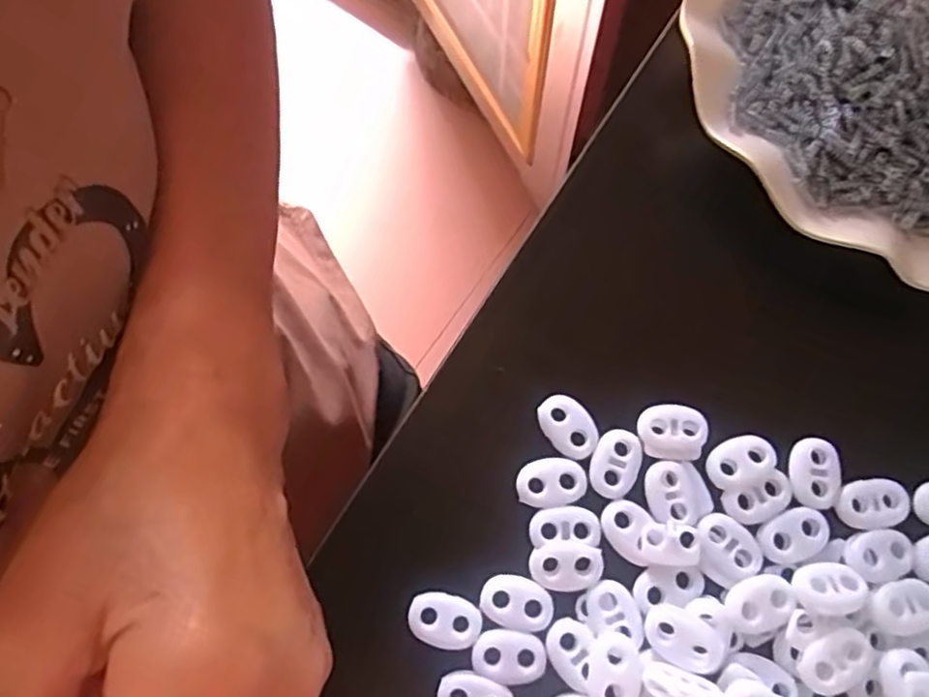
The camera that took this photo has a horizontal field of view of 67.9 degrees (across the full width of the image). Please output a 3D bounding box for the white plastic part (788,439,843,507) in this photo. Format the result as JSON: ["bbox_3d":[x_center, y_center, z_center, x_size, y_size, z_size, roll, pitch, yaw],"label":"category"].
[{"bbox_3d":[0.114,0.040,0.224,0.015,0.004,0.022,-2,73,0],"label":"white plastic part"}]

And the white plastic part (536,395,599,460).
[{"bbox_3d":[0.035,0.026,0.229,0.016,0.004,0.022,-37,76,-10],"label":"white plastic part"}]

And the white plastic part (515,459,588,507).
[{"bbox_3d":[0.028,0.043,0.222,0.023,0.004,0.015,-5,73,-1],"label":"white plastic part"}]

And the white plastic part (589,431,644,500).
[{"bbox_3d":[0.050,0.037,0.225,0.015,0.004,0.022,25,75,8],"label":"white plastic part"}]

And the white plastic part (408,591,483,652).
[{"bbox_3d":[-0.006,0.084,0.212,0.022,0.004,0.015,21,74,7],"label":"white plastic part"}]

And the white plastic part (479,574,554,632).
[{"bbox_3d":[0.016,0.079,0.213,0.022,0.004,0.015,21,74,7],"label":"white plastic part"}]

